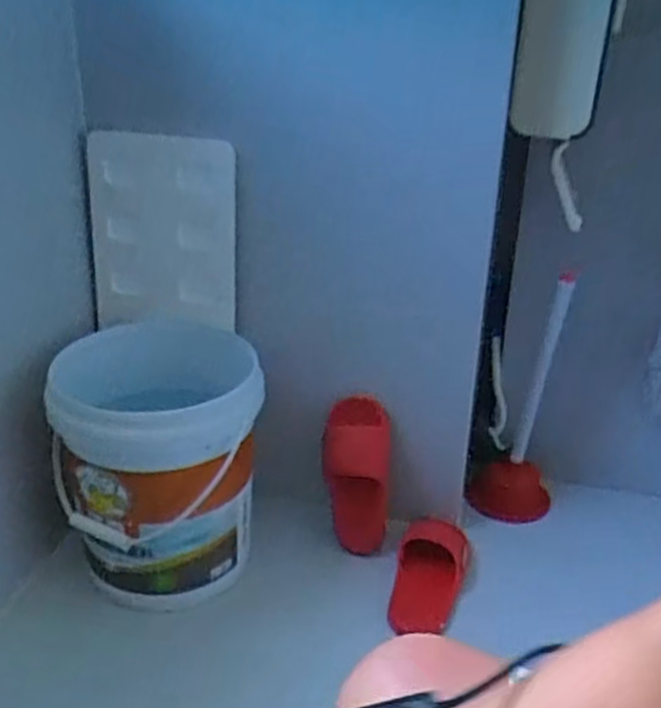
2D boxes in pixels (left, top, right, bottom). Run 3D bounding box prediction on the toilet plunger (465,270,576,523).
[{"bbox_3d":[0.334,0.076,1.305,0.139,0.430,0.124,11,27,18],"label":"toilet plunger"}]

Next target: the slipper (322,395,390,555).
[{"bbox_3d":[0.043,0.205,1.268,0.111,0.269,0.069,2,26,0],"label":"slipper"}]

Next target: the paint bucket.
[{"bbox_3d":[-0.261,0.166,1.181,0.298,0.335,0.291,-5,26,-13],"label":"paint bucket"}]

